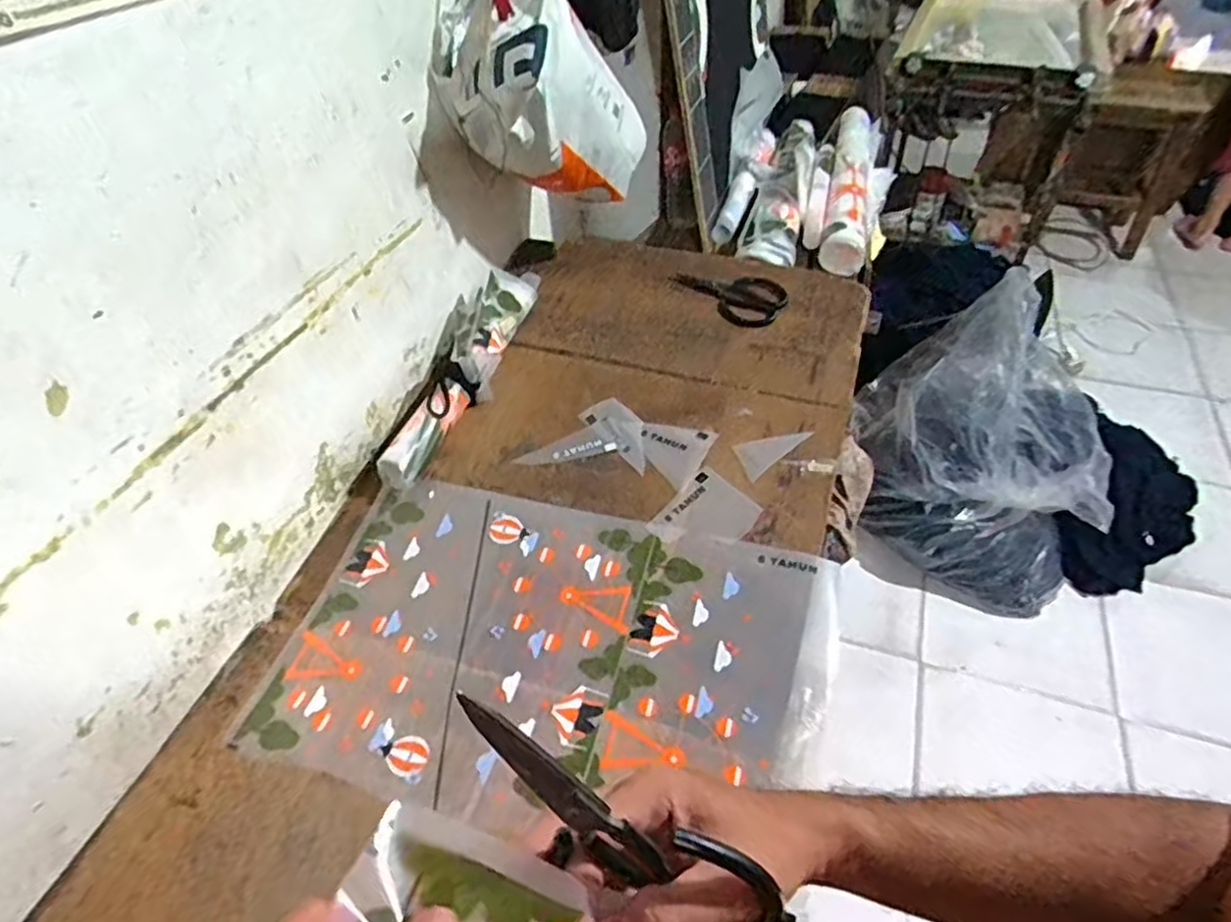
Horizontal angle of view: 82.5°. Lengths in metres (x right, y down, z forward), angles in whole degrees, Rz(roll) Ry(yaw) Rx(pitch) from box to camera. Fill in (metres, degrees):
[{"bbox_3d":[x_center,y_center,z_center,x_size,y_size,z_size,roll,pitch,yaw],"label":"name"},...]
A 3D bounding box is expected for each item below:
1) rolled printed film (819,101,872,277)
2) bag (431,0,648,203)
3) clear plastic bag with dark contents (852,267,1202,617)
[{"bbox_3d":[0.479,-0.576,1.429,0.080,0.085,0.626,10,47,13],"label":"rolled printed film"},{"bbox_3d":[-0.096,-0.491,0.977,0.276,0.272,0.195,-5,46,-1],"label":"bag"},{"bbox_3d":[1.010,-0.034,1.687,0.821,0.500,0.662,14,48,17],"label":"clear plastic bag with dark contents"}]

